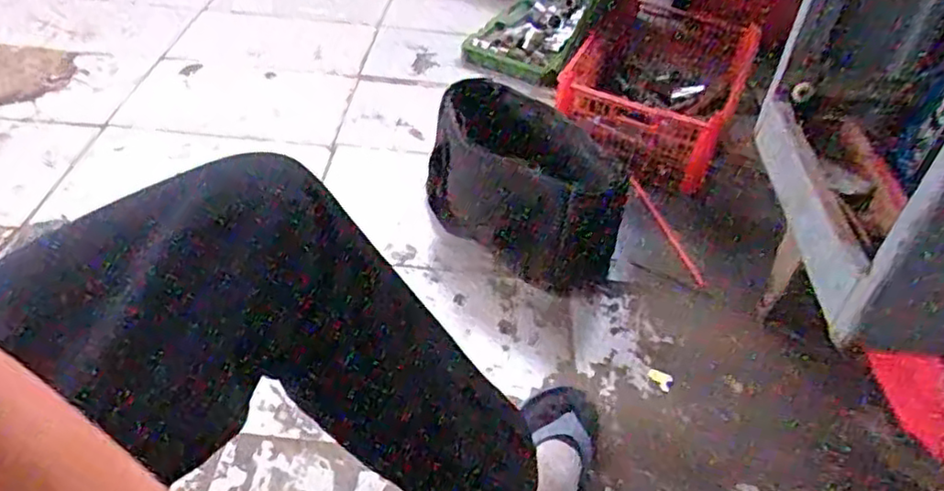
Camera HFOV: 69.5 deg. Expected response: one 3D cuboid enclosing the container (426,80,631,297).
[{"bbox_3d":[0.075,-0.093,1.016,0.311,0.183,0.146,27,47,22],"label":"container"}]

